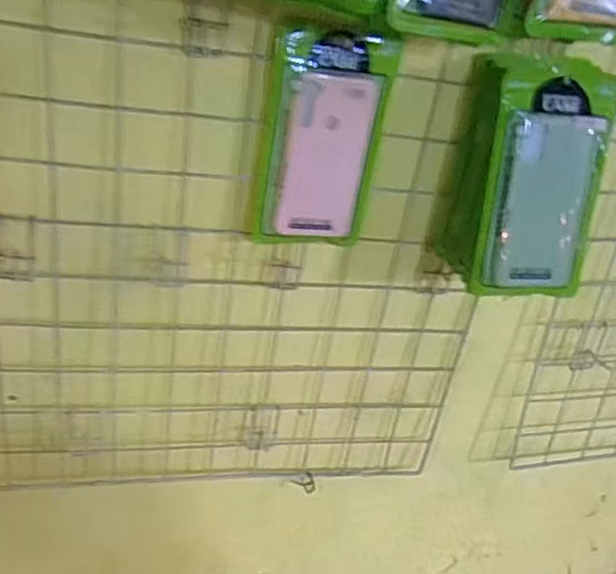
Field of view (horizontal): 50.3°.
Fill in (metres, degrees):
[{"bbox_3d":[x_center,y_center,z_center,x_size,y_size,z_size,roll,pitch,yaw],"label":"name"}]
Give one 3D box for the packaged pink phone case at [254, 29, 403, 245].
[{"bbox_3d":[0.015,-0.133,0.619,0.112,0.198,0.024,3,32,-8],"label":"packaged pink phone case"}]

